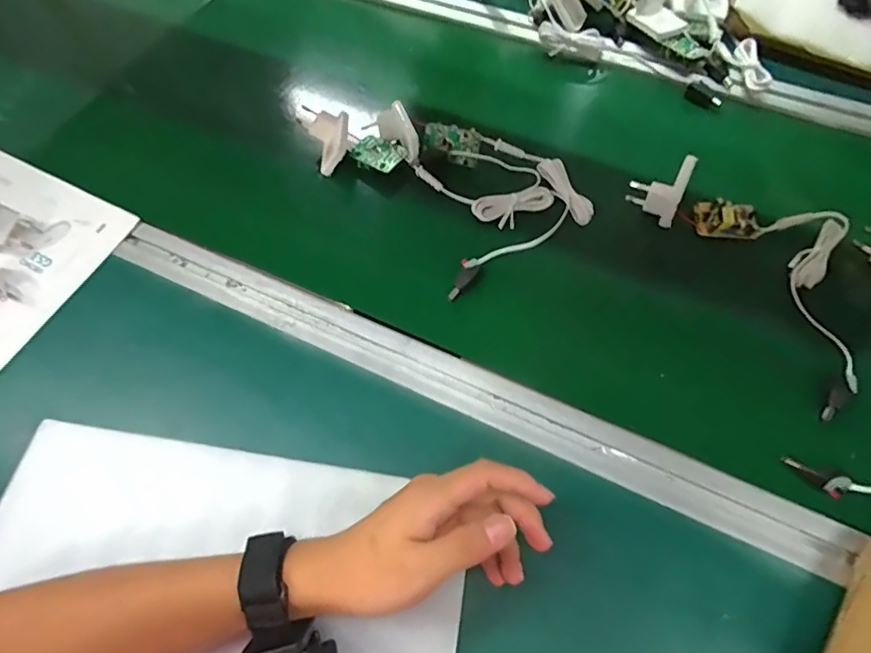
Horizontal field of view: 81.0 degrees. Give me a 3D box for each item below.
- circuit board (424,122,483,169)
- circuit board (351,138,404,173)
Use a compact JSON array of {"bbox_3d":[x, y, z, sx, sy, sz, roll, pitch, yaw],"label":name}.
[{"bbox_3d":[0.016,-0.176,0.497,0.053,0.036,0.008,8,23,0],"label":"circuit board"},{"bbox_3d":[-0.056,-0.170,0.501,0.051,0.012,0.033,34,67,15],"label":"circuit board"}]

